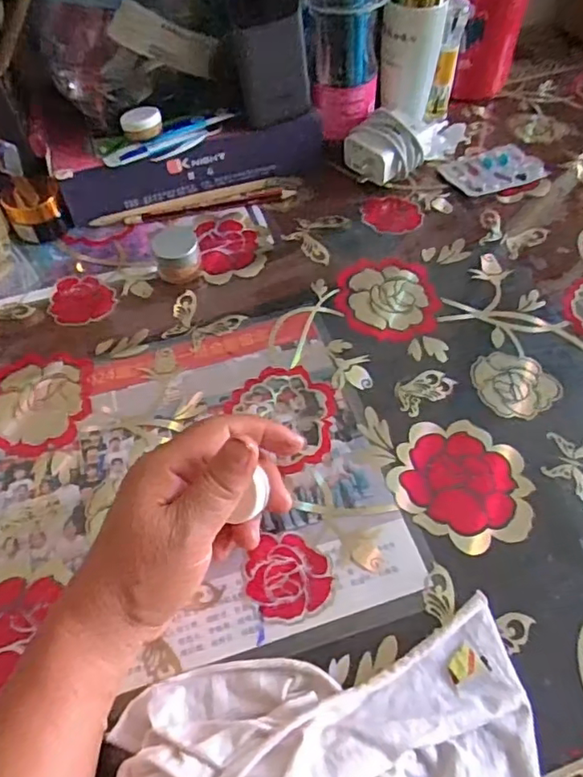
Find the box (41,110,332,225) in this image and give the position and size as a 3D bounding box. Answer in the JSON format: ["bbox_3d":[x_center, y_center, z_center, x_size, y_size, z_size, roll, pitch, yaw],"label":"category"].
[{"bbox_3d":[-0.080,-0.189,0.479,0.216,0.047,0.044,-16,56,-9],"label":"box"}]

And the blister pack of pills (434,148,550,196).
[{"bbox_3d":[0.173,-0.187,0.495,0.081,0.005,0.051,-16,56,-9],"label":"blister pack of pills"}]

